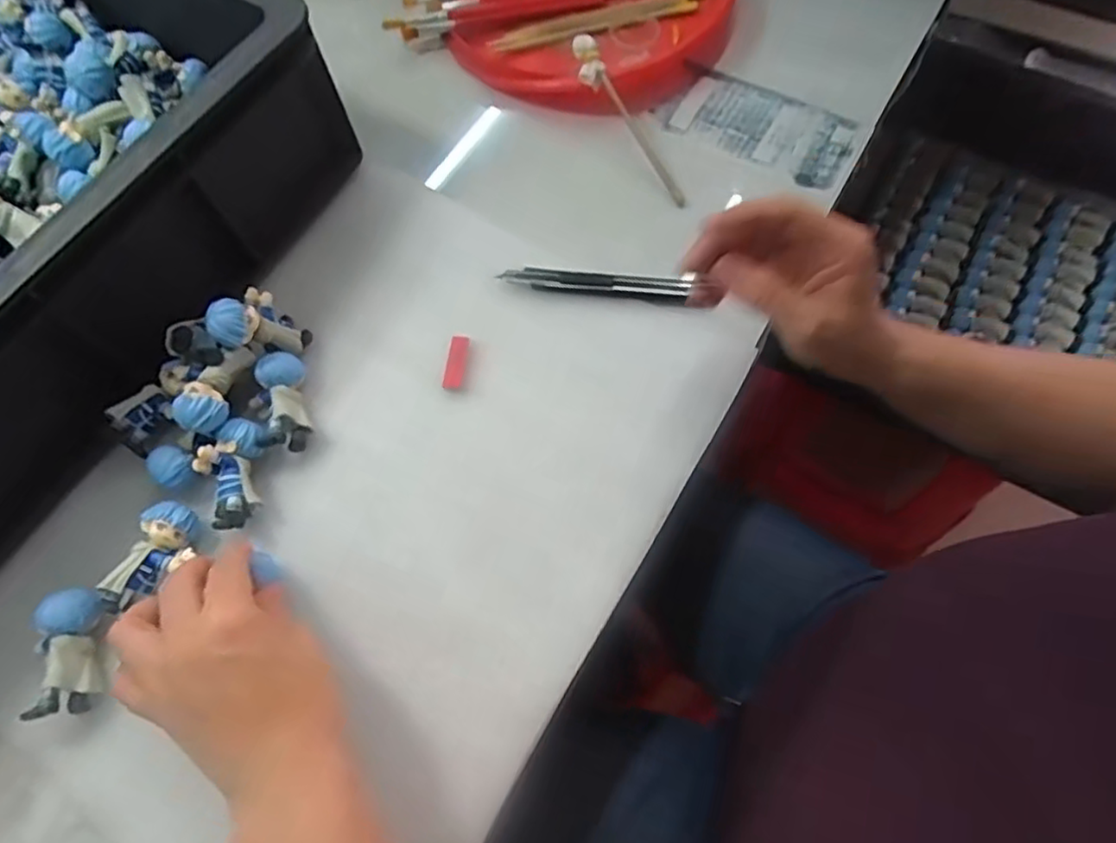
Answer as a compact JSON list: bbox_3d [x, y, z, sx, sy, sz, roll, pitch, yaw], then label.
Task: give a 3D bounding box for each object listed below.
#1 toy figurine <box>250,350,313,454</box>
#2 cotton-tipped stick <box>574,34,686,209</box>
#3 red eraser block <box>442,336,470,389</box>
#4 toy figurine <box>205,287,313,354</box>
[{"bbox_3d":[-0.170,-0.011,0.393,0.034,0.023,0.060,-15,67,-3],"label":"toy figurine"},{"bbox_3d":[0.050,-0.215,0.467,0.019,0.022,0.140,-30,87,-9],"label":"cotton-tipped stick"},{"bbox_3d":[-0.065,-0.038,0.410,0.012,0.004,0.035,6,68,6],"label":"red eraser block"},{"bbox_3d":[-0.183,-0.058,0.393,0.042,0.048,0.030,-38,70,-12],"label":"toy figurine"}]

